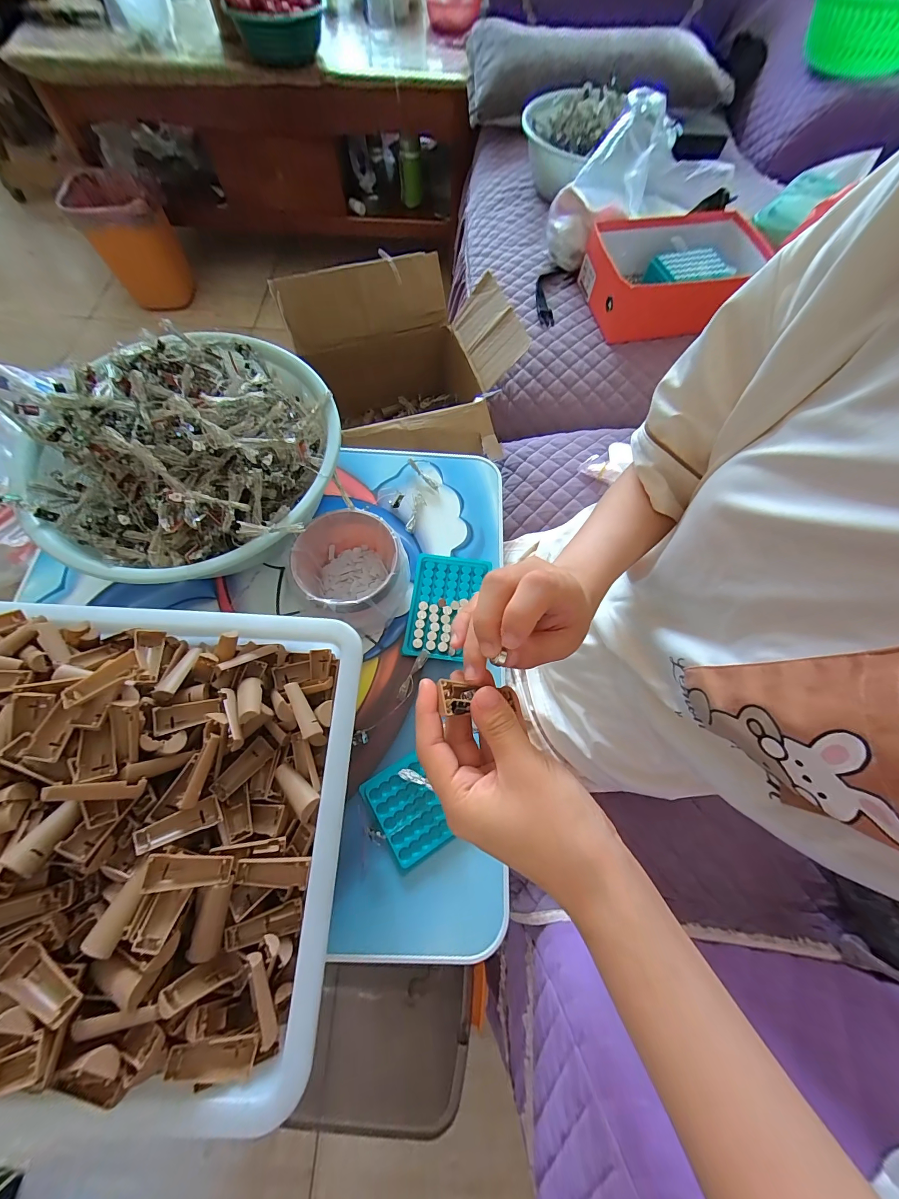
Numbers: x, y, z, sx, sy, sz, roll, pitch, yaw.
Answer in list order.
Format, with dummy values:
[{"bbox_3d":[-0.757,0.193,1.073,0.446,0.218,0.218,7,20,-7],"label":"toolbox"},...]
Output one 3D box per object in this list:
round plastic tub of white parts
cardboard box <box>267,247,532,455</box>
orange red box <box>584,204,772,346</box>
[{"bbox_3d":[-0.112,-0.034,0.447,0.112,0.081,0.113,0,69,-1],"label":"round plastic tub of white parts"},{"bbox_3d":[-0.061,-0.348,0.645,0.324,0.222,0.302,-18,70,-8],"label":"cardboard box"},{"bbox_3d":[0.414,-0.613,0.722,0.295,0.093,0.202,-9,69,-5],"label":"orange red box"}]

